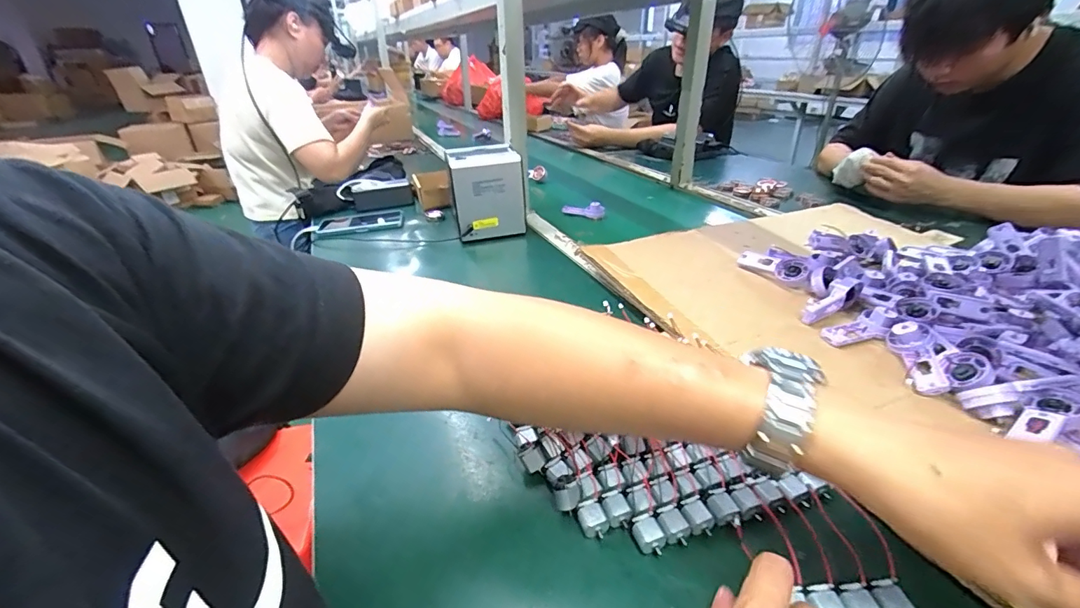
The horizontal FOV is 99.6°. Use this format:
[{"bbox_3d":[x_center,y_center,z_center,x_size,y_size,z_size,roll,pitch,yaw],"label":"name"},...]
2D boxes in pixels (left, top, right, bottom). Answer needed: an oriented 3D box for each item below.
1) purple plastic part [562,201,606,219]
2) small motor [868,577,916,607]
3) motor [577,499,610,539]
[{"bbox_3d":[0.092,-0.199,0.974,0.092,0.035,0.022,6,31,14],"label":"purple plastic part"},{"bbox_3d":[0.212,0.183,0.276,0.020,0.017,0.024,-1,28,4],"label":"small motor"},{"bbox_3d":[0.039,0.161,0.338,0.018,0.018,0.023,-14,30,-21],"label":"motor"}]

